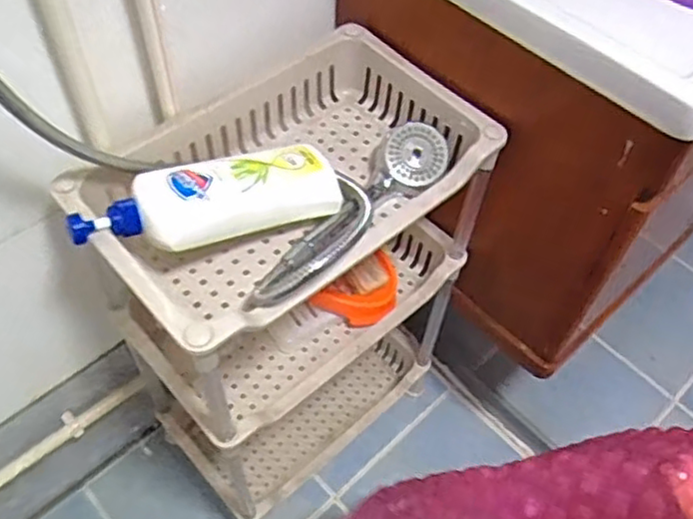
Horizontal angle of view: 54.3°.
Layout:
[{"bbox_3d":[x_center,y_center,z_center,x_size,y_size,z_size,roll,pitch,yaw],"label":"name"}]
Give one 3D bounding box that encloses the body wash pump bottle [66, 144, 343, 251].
[{"bbox_3d":[-0.132,-0.059,0.668,0.270,0.057,0.095,-25,60,-20],"label":"body wash pump bottle"}]

